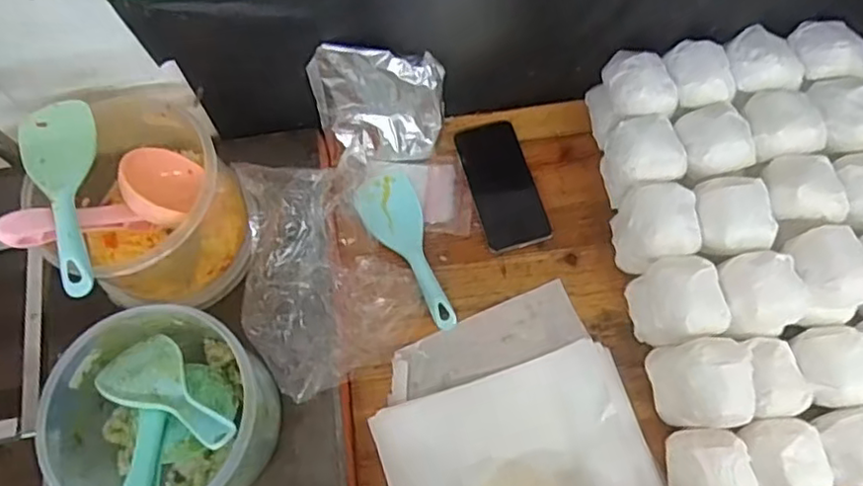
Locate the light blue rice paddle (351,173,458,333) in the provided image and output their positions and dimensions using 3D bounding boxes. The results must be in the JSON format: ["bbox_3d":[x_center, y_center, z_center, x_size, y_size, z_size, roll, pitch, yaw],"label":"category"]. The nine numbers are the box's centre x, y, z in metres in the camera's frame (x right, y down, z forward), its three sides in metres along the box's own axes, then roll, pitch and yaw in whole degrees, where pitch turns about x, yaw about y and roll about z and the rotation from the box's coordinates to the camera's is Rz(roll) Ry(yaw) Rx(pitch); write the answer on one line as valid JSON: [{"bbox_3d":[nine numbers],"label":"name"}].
[{"bbox_3d":[-0.030,0.005,0.719,0.066,0.015,0.195,-19,70,-5],"label":"light blue rice paddle"}]

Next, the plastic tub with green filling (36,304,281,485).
[{"bbox_3d":[-0.228,0.151,0.569,0.168,0.115,0.167,-1,69,2],"label":"plastic tub with green filling"}]

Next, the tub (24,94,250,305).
[{"bbox_3d":[-0.273,-0.046,0.625,0.185,0.110,0.186,-1,69,2],"label":"tub"}]

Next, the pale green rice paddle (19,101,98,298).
[{"bbox_3d":[-0.318,-0.044,0.560,0.062,0.019,0.185,-19,70,-5],"label":"pale green rice paddle"}]

